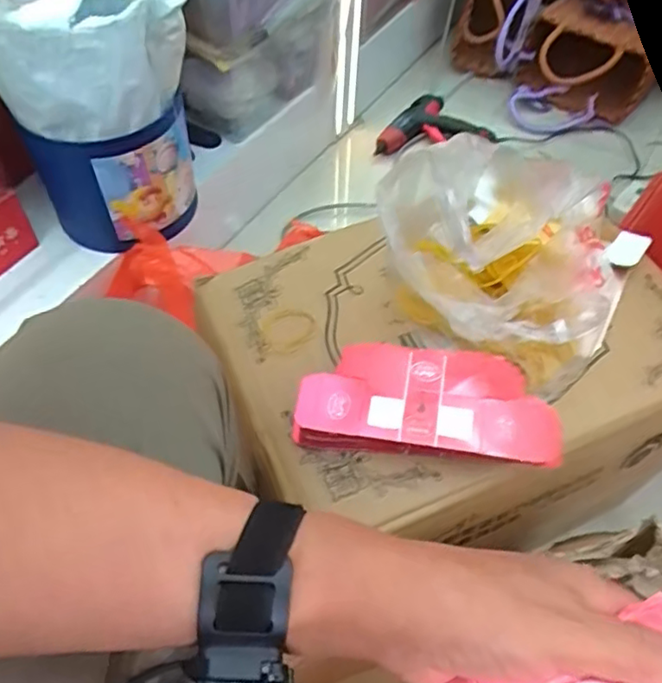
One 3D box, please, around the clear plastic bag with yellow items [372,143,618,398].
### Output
[{"bbox_3d":[0.132,-0.072,0.484,0.187,0.172,0.141,12,54,6],"label":"clear plastic bag with yellow items"}]

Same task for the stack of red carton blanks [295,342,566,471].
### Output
[{"bbox_3d":[0.077,0.046,0.489,0.198,0.030,0.085,7,54,2],"label":"stack of red carton blanks"}]

